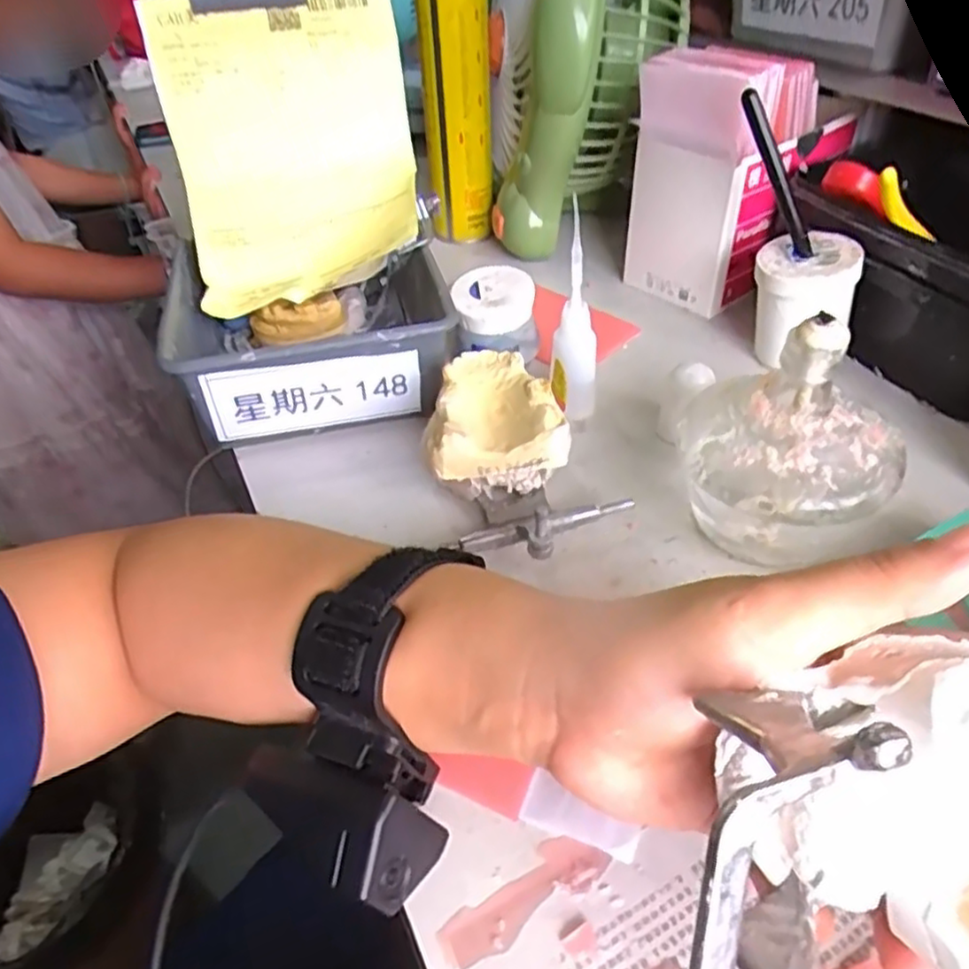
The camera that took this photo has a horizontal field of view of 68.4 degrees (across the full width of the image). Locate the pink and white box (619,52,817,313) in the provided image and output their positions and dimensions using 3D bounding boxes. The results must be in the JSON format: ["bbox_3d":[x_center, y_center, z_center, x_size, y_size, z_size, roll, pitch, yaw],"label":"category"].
[{"bbox_3d":[0.157,-0.210,0.490,0.072,0.147,0.091,-34,50,-29],"label":"pink and white box"}]

